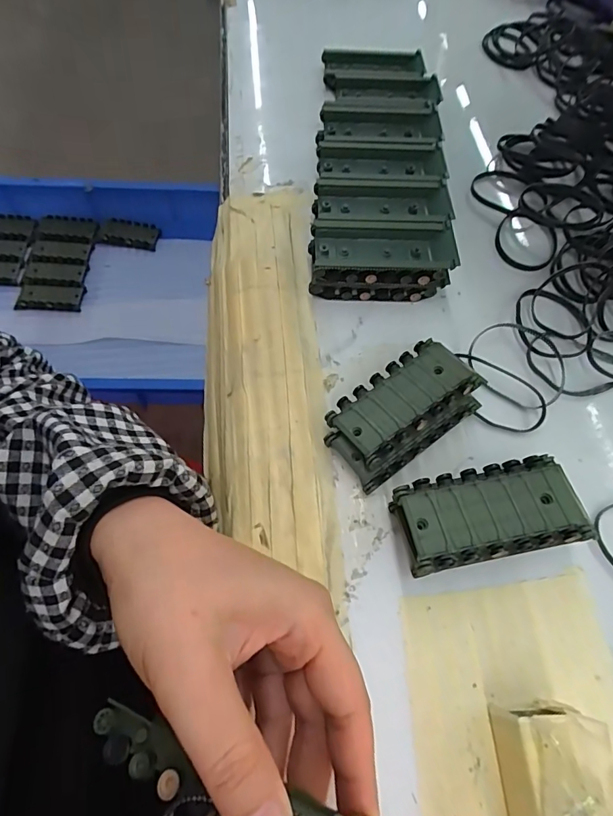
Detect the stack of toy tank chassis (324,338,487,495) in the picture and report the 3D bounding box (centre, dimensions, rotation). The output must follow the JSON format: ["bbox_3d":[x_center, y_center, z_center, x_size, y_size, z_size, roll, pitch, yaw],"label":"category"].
[{"bbox_3d":[0.059,0.001,0.279,0.094,0.028,0.052,-33,70,-17],"label":"stack of toy tank chassis"}]

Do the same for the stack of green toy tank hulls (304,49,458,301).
[{"bbox_3d":[0.061,-0.216,0.382,0.100,0.033,0.293,5,63,0],"label":"stack of green toy tank hulls"}]

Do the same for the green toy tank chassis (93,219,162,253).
[{"bbox_3d":[-0.284,-0.276,0.722,0.097,0.019,0.046,7,63,-1],"label":"green toy tank chassis"}]

